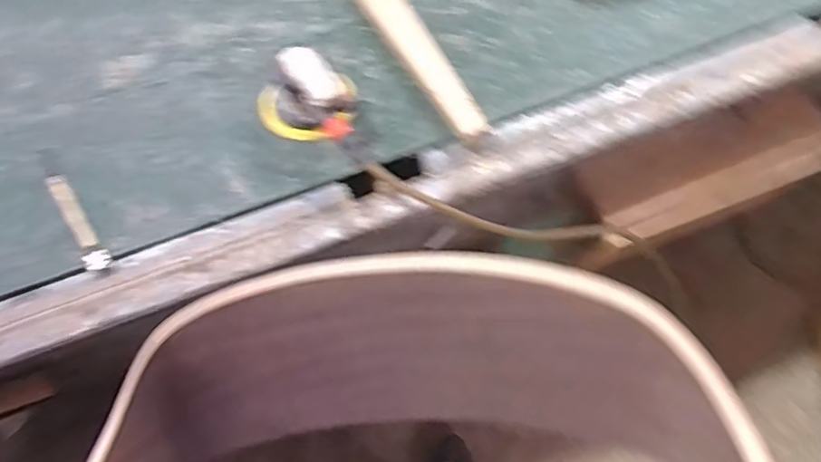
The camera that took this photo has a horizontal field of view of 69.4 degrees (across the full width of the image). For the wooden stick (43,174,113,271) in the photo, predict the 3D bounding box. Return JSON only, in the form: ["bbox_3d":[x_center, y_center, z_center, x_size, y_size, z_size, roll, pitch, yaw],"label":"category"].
[{"bbox_3d":[-0.417,-0.014,0.735,0.029,0.010,0.153,-36,69,-13],"label":"wooden stick"}]

